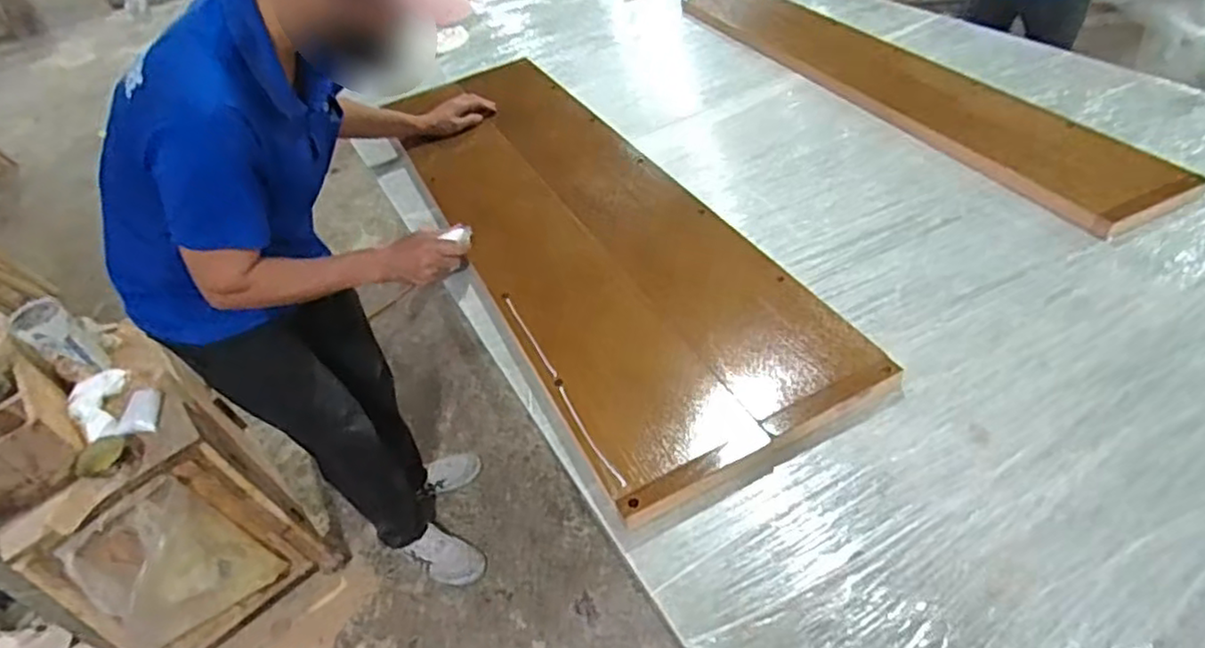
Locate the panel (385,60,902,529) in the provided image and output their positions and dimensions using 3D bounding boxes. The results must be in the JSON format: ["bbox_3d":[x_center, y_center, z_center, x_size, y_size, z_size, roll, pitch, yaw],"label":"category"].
[{"bbox_3d":[-0.060,-0.190,1.127,0.358,0.033,1.113,-21,43,-15],"label":"panel"}]

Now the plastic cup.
[{"bbox_3d":[-1.080,0.031,1.354,0.114,0.153,0.095,11,46,23],"label":"plastic cup"}]

